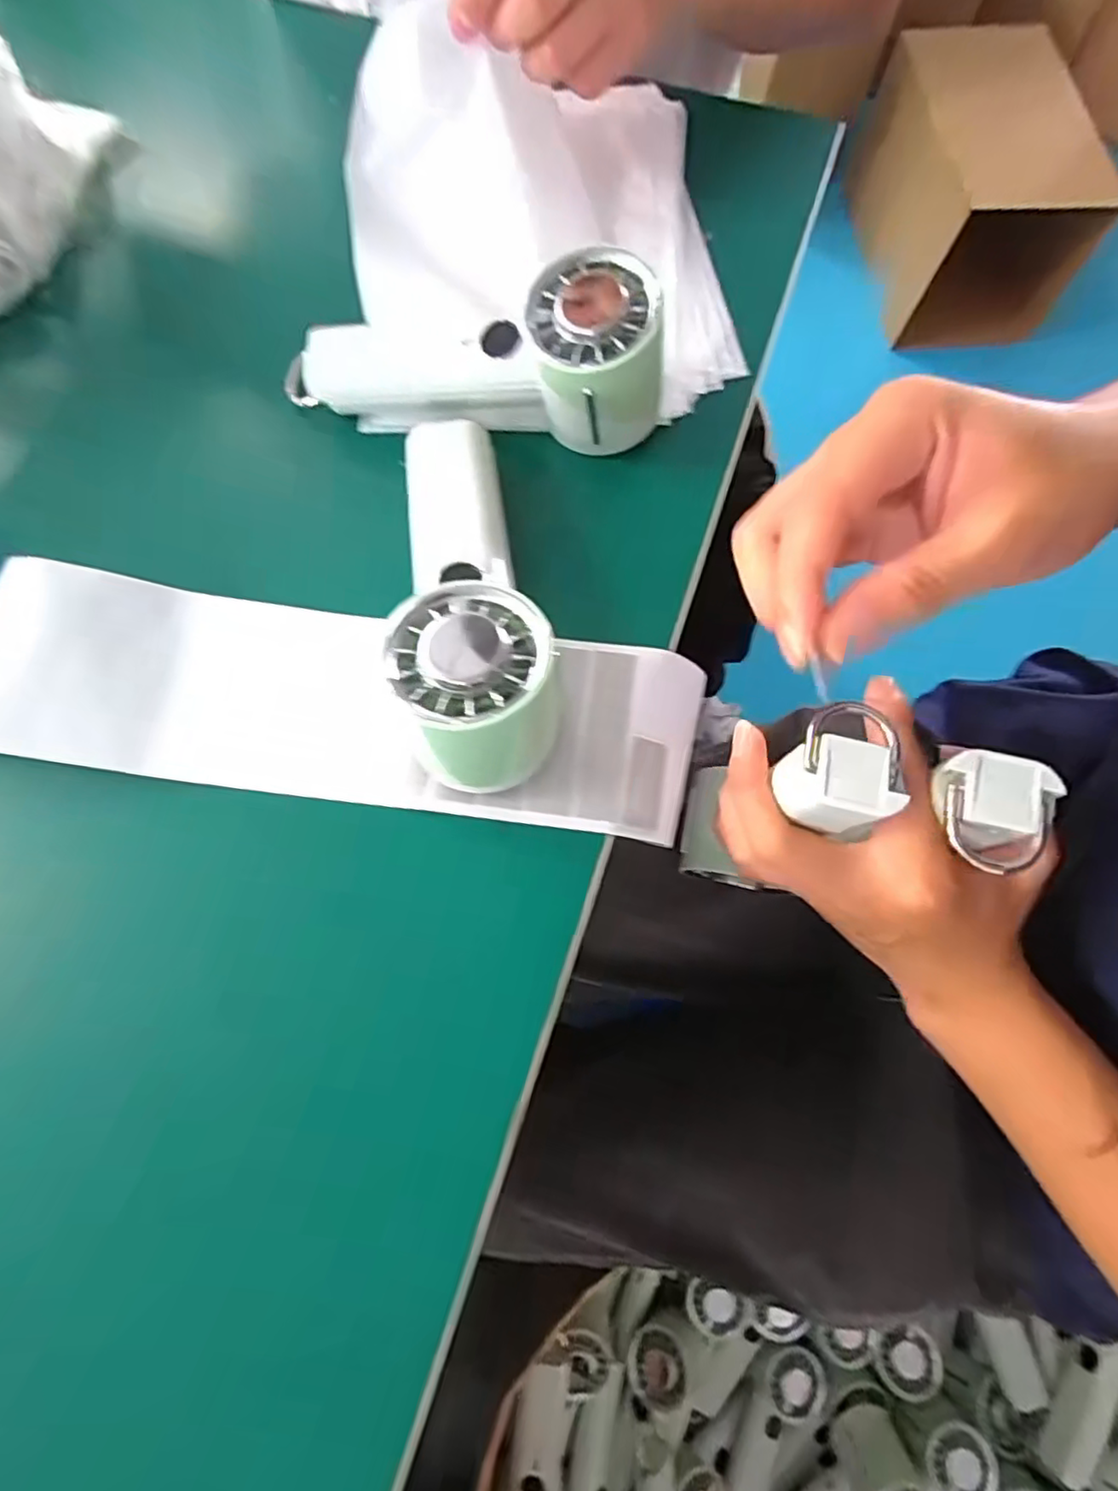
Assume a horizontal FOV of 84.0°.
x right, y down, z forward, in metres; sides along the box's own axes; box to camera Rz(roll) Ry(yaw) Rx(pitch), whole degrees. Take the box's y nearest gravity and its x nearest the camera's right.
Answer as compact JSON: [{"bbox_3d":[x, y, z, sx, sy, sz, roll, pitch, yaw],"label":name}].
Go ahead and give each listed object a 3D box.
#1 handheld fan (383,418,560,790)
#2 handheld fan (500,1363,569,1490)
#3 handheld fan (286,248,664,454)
[{"bbox_3d":[-0.044,-0.073,0.261,0.059,0.057,0.178,-13,73,-4],"label":"handheld fan"},{"bbox_3d":[-0.020,0.646,0.551,0.063,0.055,0.142,10,46,3],"label":"handheld fan"},{"bbox_3d":[-0.042,-0.191,0.313,0.189,0.064,0.058,9,72,15],"label":"handheld fan"}]

